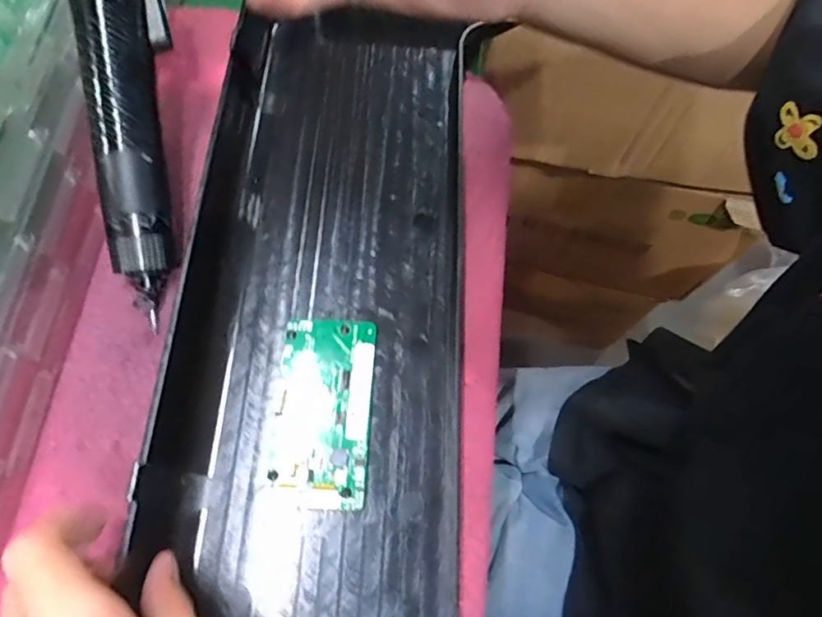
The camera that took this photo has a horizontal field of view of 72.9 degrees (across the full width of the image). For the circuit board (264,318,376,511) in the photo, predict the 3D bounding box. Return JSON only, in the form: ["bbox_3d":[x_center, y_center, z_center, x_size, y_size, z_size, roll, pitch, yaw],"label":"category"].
[{"bbox_3d":[-0.045,0.050,0.283,0.047,0.011,0.094,3,60,1],"label":"circuit board"}]

